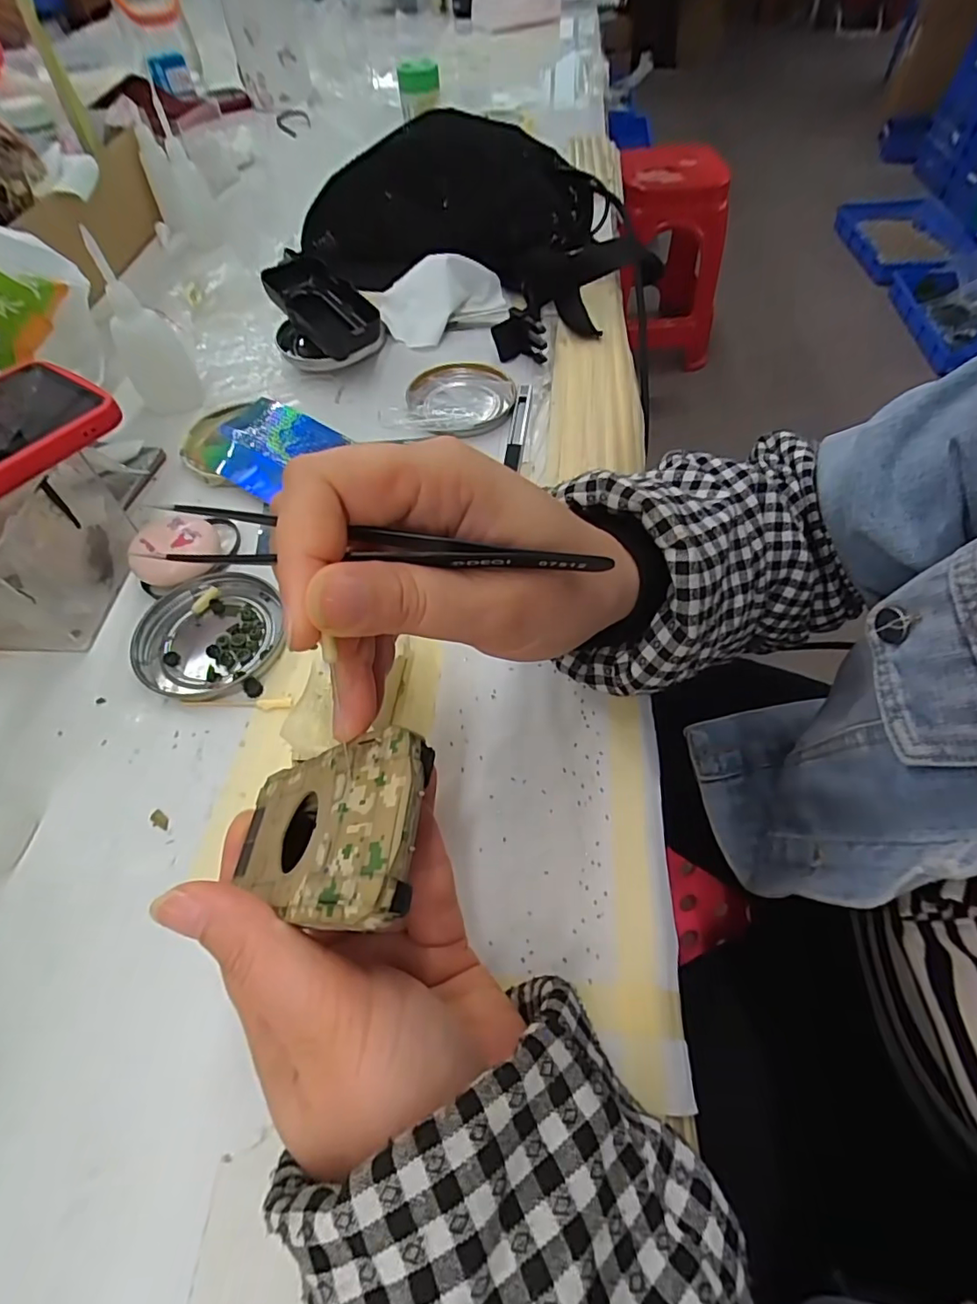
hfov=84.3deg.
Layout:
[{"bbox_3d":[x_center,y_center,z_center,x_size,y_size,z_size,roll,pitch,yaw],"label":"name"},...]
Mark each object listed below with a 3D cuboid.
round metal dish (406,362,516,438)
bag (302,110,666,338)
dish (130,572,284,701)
[{"bbox_3d":[-0.020,-0.186,0.398,0.075,0.012,0.082,0,58,1],"label":"round metal dish"},{"bbox_3d":[-0.035,-0.402,0.479,0.280,0.098,0.137,23,63,16],"label":"bag"},{"bbox_3d":[-0.151,-0.009,0.294,0.070,0.010,0.075,0,58,1],"label":"dish"}]

